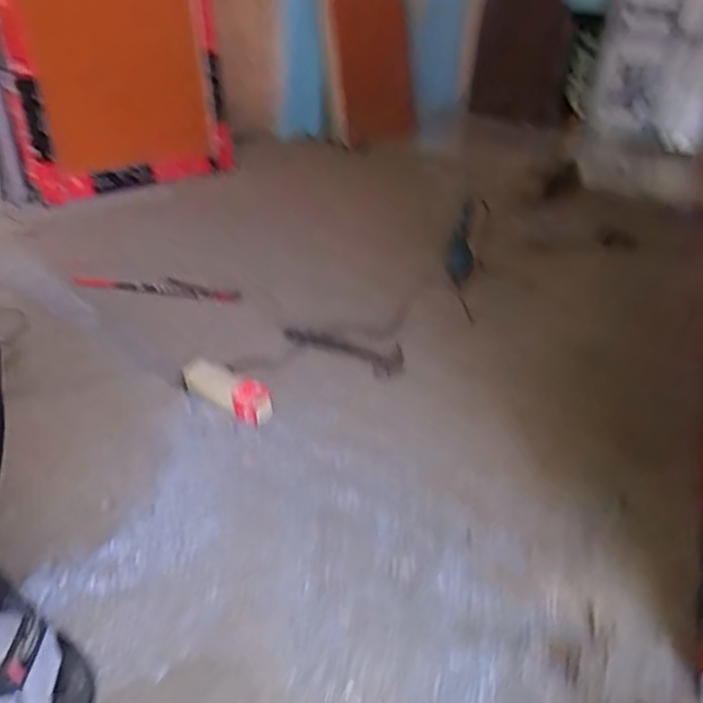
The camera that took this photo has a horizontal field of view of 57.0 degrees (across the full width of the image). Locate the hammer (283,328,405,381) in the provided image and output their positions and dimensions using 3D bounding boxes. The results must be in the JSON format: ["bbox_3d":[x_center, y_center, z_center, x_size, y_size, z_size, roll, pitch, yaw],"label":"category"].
[{"bbox_3d":[-0.018,-0.005,1.206,0.250,0.029,0.072,15,28,21],"label":"hammer"}]

